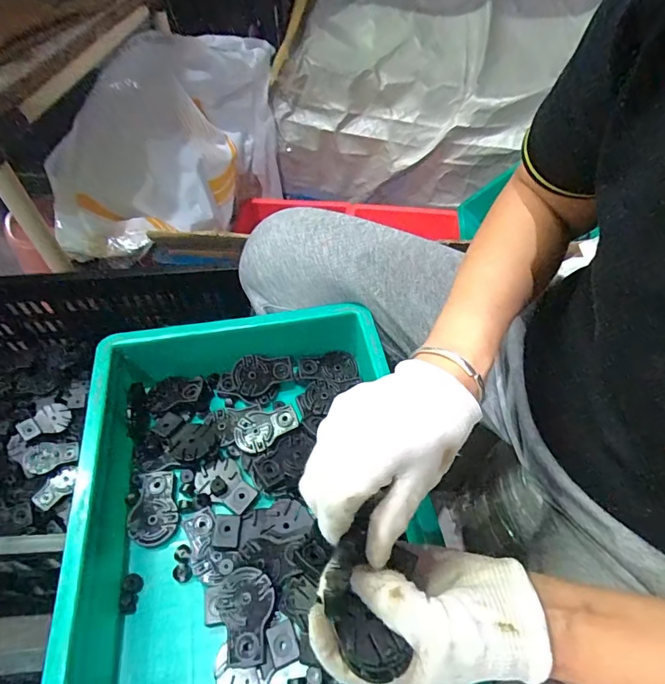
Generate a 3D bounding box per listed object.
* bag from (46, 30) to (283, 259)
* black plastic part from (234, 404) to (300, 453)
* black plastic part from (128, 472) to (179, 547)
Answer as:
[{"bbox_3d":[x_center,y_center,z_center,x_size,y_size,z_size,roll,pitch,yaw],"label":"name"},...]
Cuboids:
[{"bbox_3d":[-0.295,-0.359,0.847,0.193,0.282,0.542,19,55,16],"label":"bag"},{"bbox_3d":[-0.066,0.086,0.437,0.062,0.011,0.042,-8,52,-4],"label":"black plastic part"},{"bbox_3d":[-0.162,0.149,0.398,0.040,0.004,0.064,-14,53,-9],"label":"black plastic part"}]

